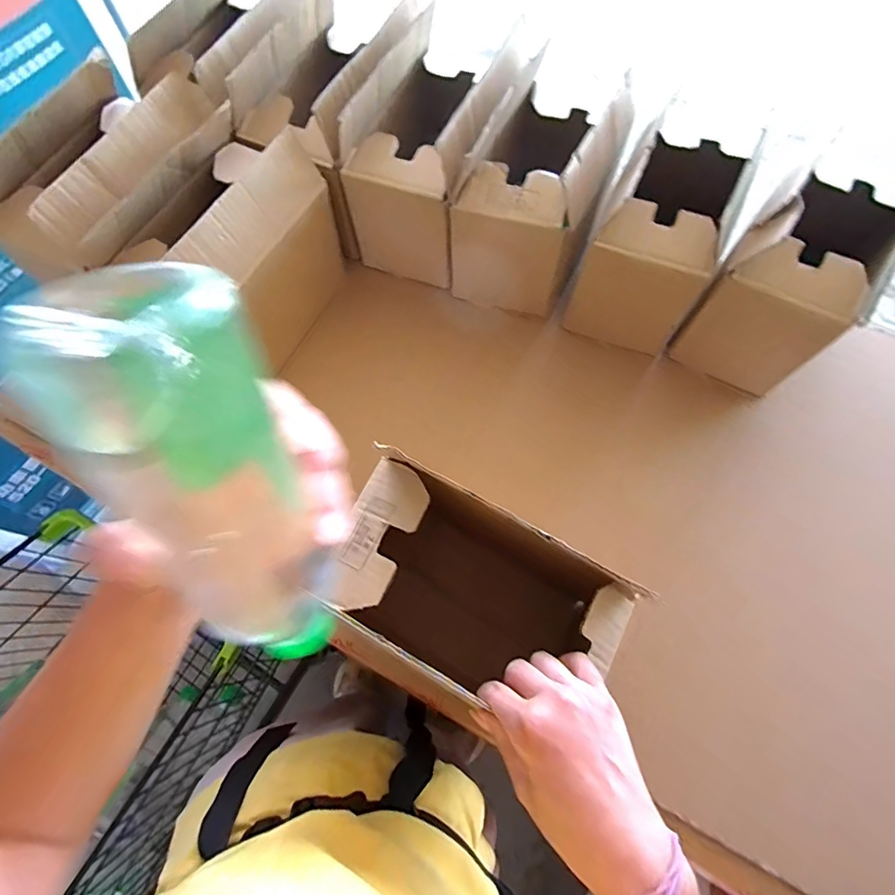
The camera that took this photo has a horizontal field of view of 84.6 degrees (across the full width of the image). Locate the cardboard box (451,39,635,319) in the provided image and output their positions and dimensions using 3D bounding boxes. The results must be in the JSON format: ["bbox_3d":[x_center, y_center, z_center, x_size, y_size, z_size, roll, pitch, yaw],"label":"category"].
[{"bbox_3d":[0.111,-0.309,0.611,0.143,0.213,0.199,25,71,9],"label":"cardboard box"}]

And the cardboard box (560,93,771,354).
[{"bbox_3d":[0.250,-0.252,0.591,0.137,0.212,0.174,23,71,8],"label":"cardboard box"}]

